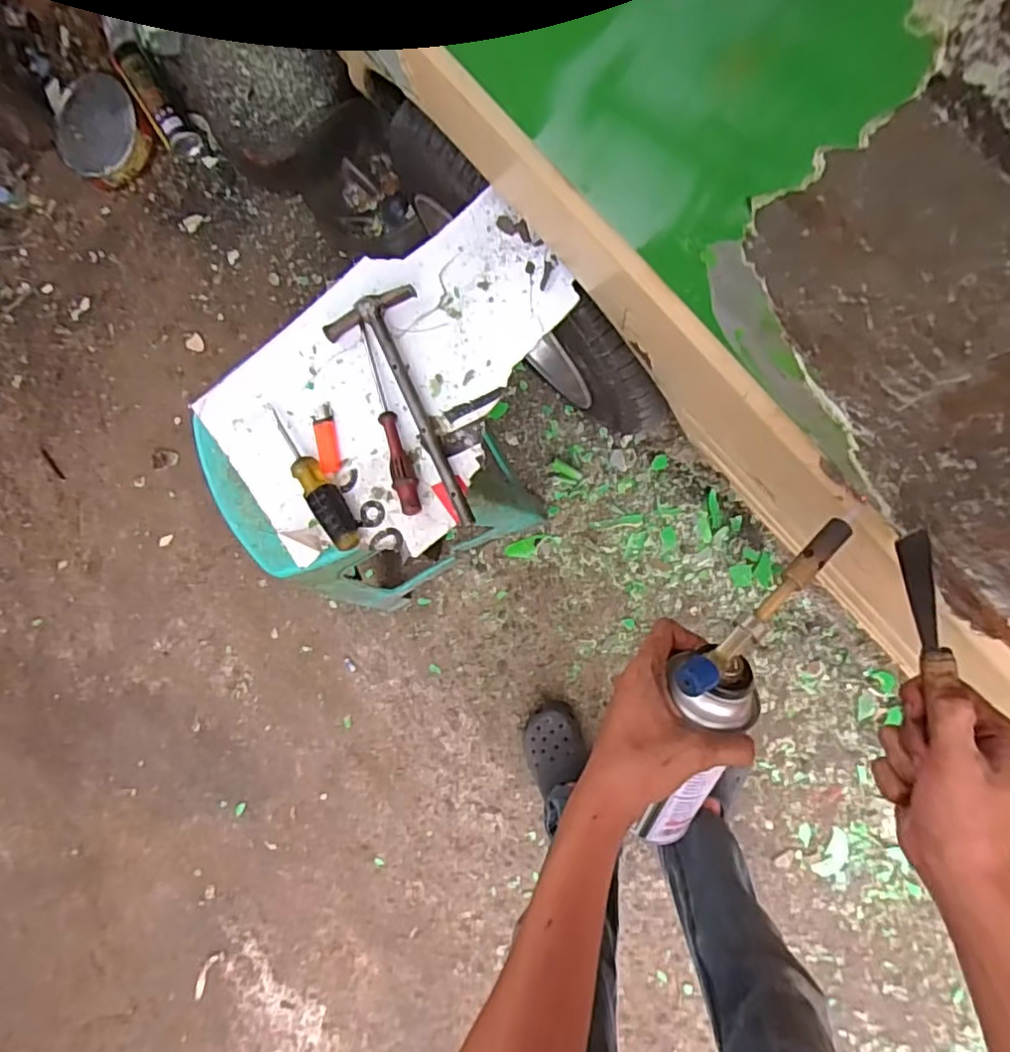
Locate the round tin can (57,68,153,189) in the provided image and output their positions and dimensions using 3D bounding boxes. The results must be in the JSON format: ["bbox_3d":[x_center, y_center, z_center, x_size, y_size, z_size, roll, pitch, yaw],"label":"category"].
[{"bbox_3d":[-0.774,-0.759,1.222,0.192,0.041,0.192,2,108,7],"label":"round tin can"}]

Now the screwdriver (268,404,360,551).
[{"bbox_3d":[-0.204,-0.053,0.662,0.029,0.034,0.176,-37,82,9],"label":"screwdriver"}]

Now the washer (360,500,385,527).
[{"bbox_3d":[-0.139,-0.012,0.670,0.025,0.006,0.027,0,88,8],"label":"washer"}]

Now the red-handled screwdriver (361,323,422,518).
[{"bbox_3d":[-0.121,-0.108,0.656,0.022,0.022,0.199,-17,85,11],"label":"red-handled screwdriver"}]

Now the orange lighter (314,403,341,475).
[{"bbox_3d":[-0.191,-0.095,0.681,0.023,0.011,0.077,-9,87,12],"label":"orange lighter"}]

